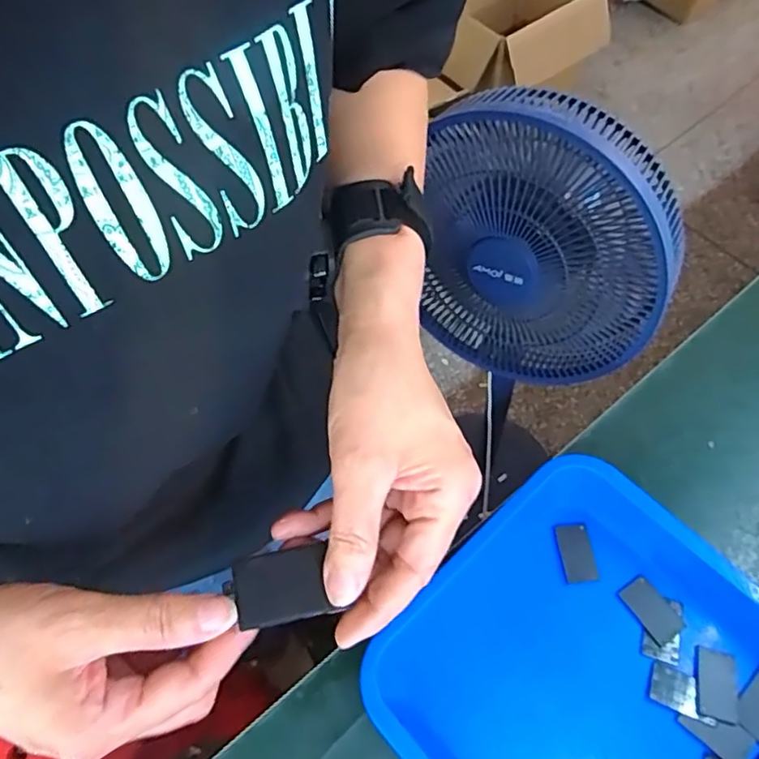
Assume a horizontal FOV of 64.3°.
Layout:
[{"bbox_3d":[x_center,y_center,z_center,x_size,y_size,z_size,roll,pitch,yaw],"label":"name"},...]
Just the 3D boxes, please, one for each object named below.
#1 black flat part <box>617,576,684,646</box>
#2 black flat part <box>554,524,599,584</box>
[{"bbox_3d":[0.220,0.188,0.490,0.028,0.004,0.049,-27,65,-12],"label":"black flat part"},{"bbox_3d":[0.167,0.148,0.513,0.027,0.007,0.046,-7,63,-3],"label":"black flat part"}]

